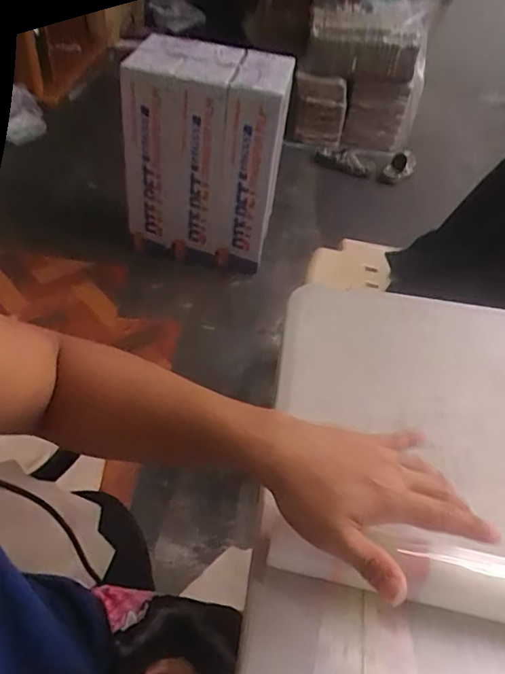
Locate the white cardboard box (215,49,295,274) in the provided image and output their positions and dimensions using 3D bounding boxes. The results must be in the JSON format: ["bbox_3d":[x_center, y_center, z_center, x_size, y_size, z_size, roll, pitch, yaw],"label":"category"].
[{"bbox_3d":[0.002,-0.534,1.732,0.168,0.640,0.264,9,44,3],"label":"white cardboard box"}]

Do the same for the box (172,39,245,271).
[{"bbox_3d":[-0.152,-0.592,1.777,0.157,0.624,0.343,8,44,1],"label":"box"}]

